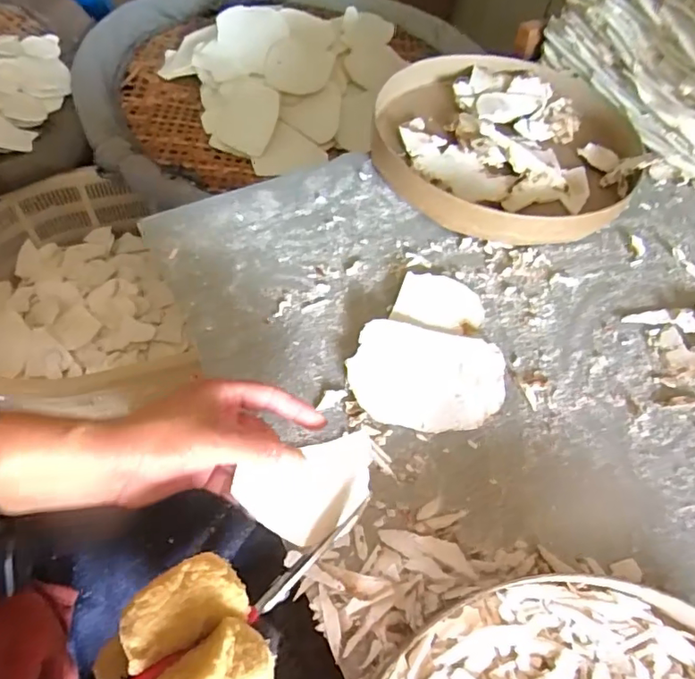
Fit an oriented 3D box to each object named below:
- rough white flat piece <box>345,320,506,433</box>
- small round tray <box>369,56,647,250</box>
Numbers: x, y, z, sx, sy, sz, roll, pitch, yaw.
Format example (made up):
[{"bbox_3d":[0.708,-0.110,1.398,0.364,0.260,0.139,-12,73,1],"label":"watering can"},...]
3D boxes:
[{"bbox_3d":[0.067,0.032,0.460,0.127,0.016,0.092,7,56,0],"label":"rough white flat piece"},{"bbox_3d":[0.182,-0.225,0.628,0.292,0.047,0.298,2,56,-3],"label":"small round tray"}]

